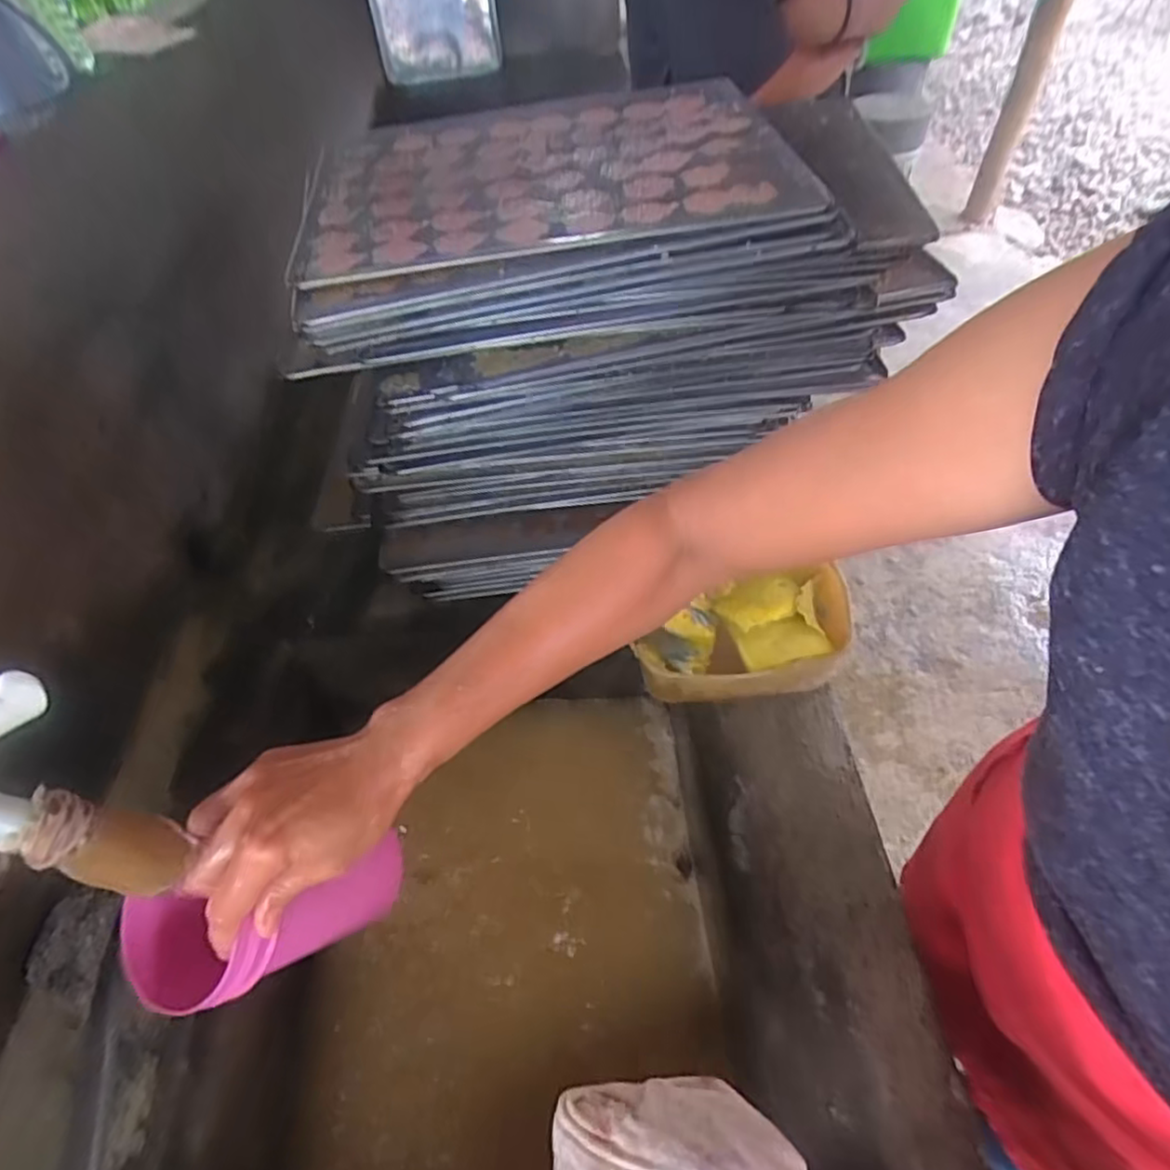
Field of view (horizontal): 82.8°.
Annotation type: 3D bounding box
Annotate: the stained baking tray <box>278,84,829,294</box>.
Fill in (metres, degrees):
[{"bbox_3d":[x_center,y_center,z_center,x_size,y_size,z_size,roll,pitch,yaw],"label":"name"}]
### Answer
[{"bbox_3d":[-0.038,-0.417,0.656,0.452,0.020,0.365,-9,52,-1],"label":"stained baking tray"}]

